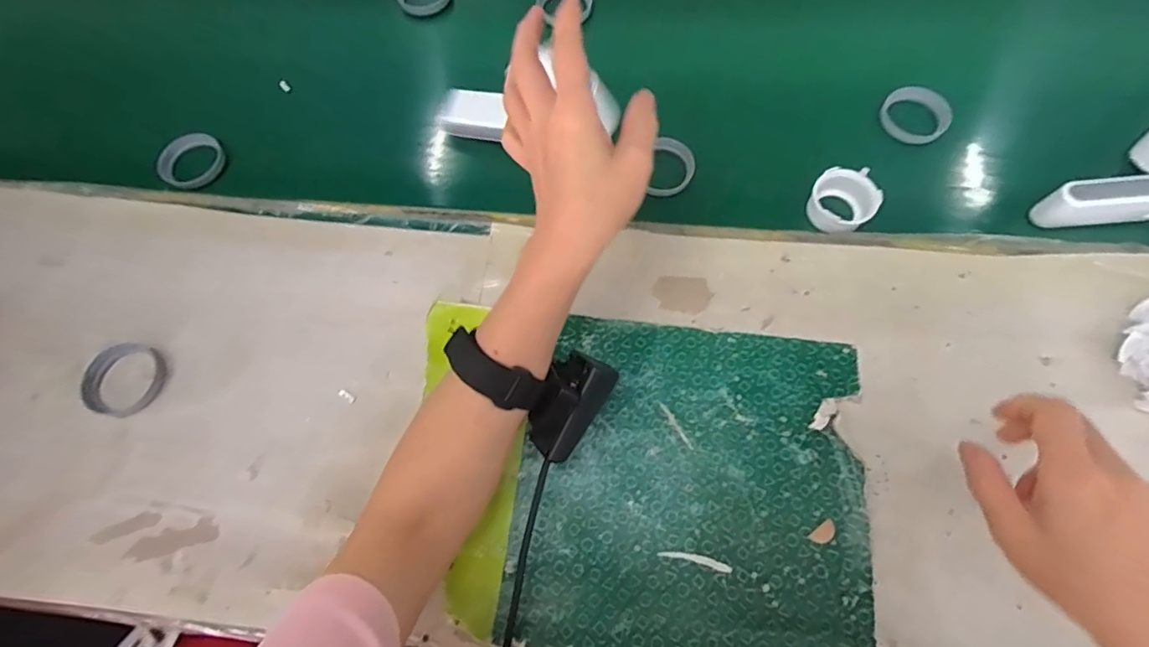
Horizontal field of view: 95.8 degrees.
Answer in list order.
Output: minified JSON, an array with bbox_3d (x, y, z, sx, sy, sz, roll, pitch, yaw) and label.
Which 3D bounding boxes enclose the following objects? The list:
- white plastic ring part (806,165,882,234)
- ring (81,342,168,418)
[{"bbox_3d":[0.234,-0.108,0.454,0.049,0.031,0.050,-1,69,2],"label":"white plastic ring part"},{"bbox_3d":[-0.367,0.044,0.422,0.061,0.014,0.056,-1,69,2],"label":"ring"}]

